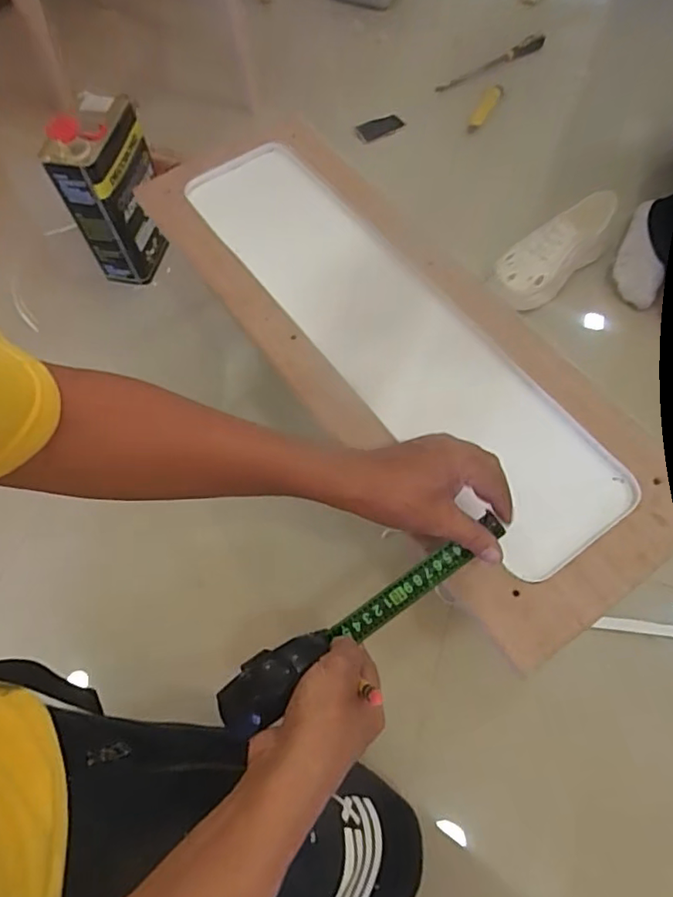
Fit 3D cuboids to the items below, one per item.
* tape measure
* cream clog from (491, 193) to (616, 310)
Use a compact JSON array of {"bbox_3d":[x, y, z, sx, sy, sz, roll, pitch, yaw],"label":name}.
[{"bbox_3d":[0.024,0.125,0.411,0.239,0.053,0.039,-26,65,-22],"label":"tape measure"},{"bbox_3d":[0.362,-0.333,0.917,0.224,0.090,0.099,-42,69,-16],"label":"cream clog"}]

